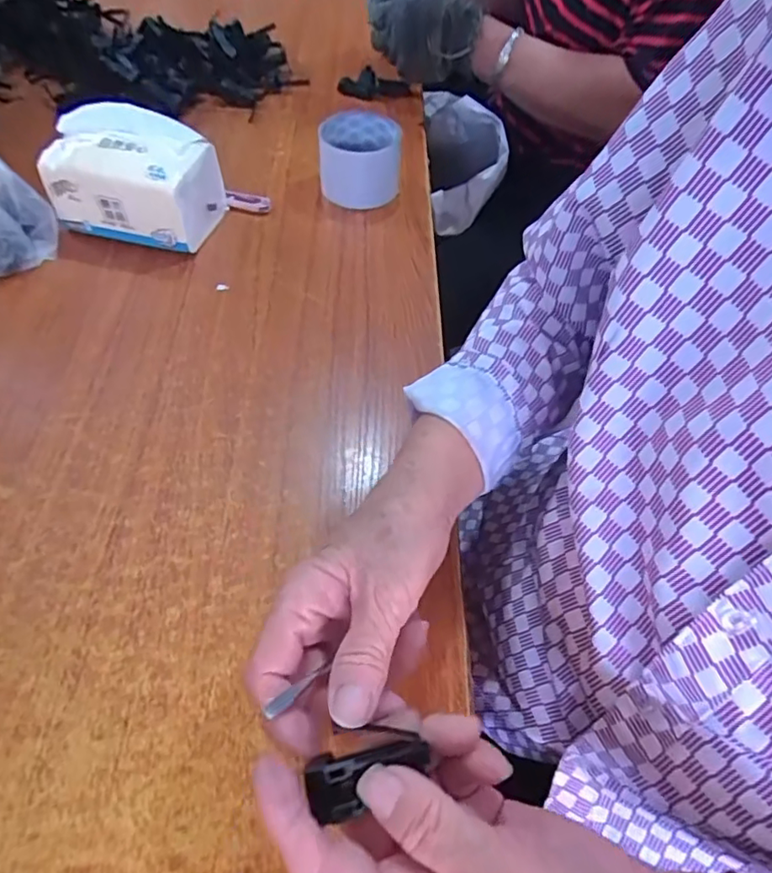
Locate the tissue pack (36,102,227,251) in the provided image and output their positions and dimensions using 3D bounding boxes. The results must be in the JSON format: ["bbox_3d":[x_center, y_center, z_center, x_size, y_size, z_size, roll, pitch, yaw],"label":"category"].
[{"bbox_3d":[-0.233,-0.247,0.529,0.133,0.090,0.102,13,54,4],"label":"tissue pack"}]

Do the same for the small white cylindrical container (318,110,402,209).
[{"bbox_3d":[-0.028,-0.293,0.595,0.083,0.069,0.077,-1,54,-6],"label":"small white cylindrical container"}]

